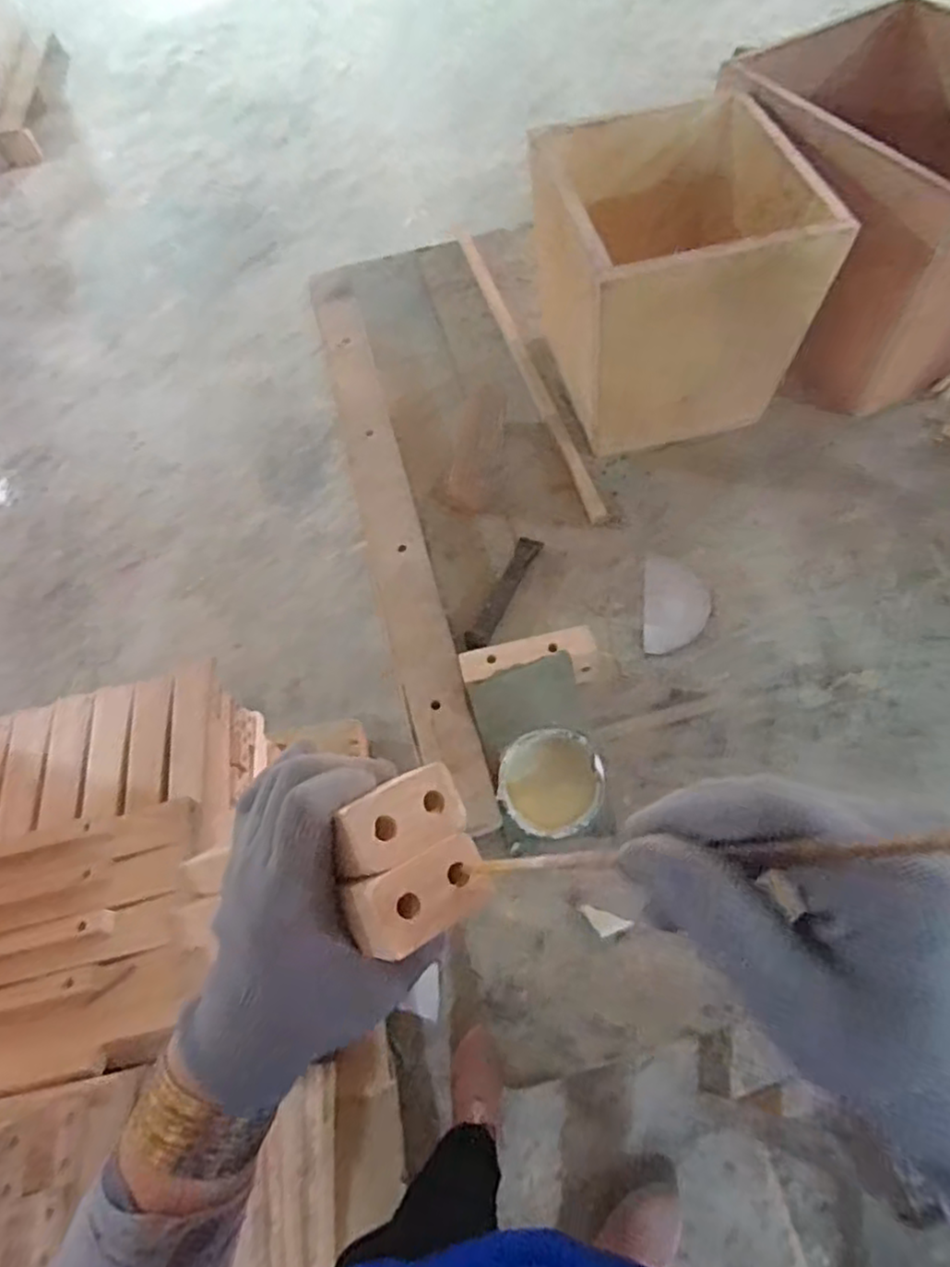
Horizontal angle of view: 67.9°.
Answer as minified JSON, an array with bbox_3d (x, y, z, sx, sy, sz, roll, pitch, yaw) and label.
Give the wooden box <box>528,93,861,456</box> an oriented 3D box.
[{"bbox_3d":[0.196,-0.363,0.742,0.221,0.229,0.257,-13,60,-3],"label":"wooden box"}]

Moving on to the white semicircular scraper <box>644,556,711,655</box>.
[{"bbox_3d":[0.194,-0.028,0.680,0.058,0.004,0.109,4,58,11],"label":"white semicircular scraper"}]

